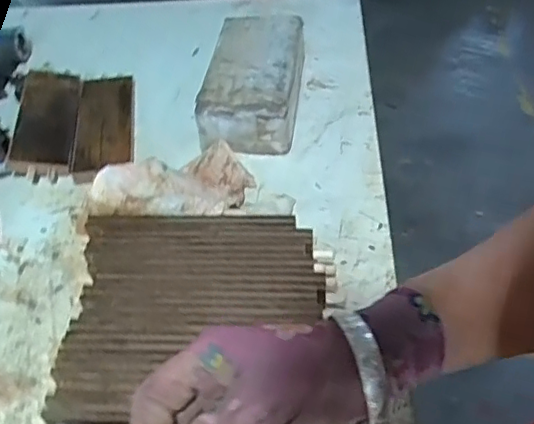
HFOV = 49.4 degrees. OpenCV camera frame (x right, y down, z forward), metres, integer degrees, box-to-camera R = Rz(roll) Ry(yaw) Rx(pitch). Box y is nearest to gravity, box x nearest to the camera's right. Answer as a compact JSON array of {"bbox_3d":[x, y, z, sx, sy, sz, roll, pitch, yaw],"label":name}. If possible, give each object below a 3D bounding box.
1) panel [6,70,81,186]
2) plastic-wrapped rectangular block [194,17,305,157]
[{"bbox_3d":[-0.267,-0.116,0.706,0.068,0.017,0.200,1,45,-14],"label":"panel"},{"bbox_3d":[-0.011,-0.162,0.697,0.111,0.059,0.219,3,46,6],"label":"plastic-wrapped rectangular block"}]

